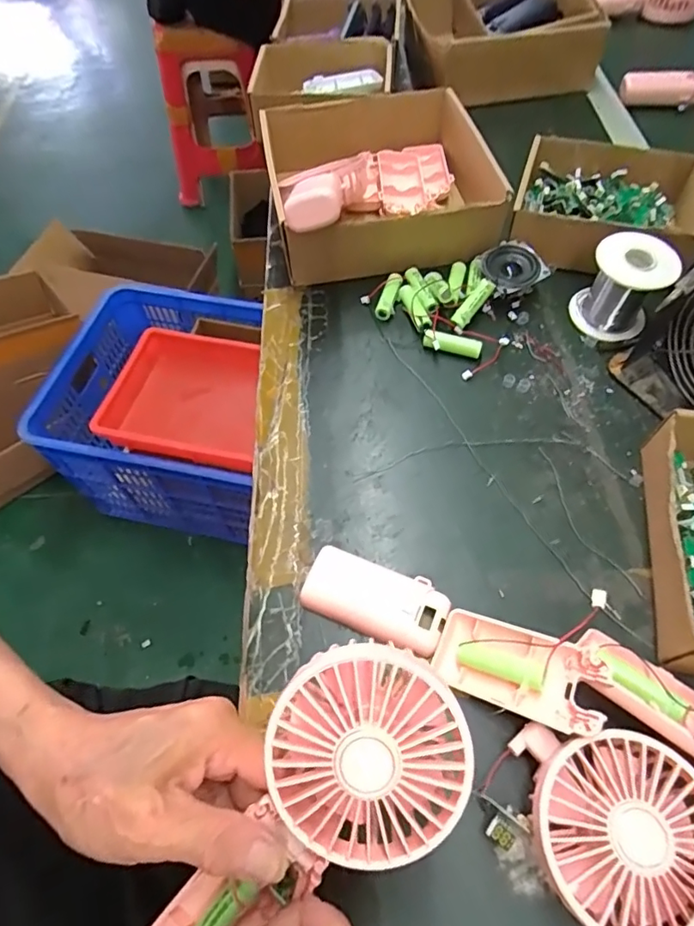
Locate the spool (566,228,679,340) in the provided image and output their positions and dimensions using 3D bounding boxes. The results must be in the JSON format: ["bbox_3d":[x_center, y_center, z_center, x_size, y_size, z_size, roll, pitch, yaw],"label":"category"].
[{"bbox_3d":[0.238,-0.157,0.444,0.062,0.067,0.060,-1,60,2],"label":"spool"}]

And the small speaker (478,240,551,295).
[{"bbox_3d":[0.154,-0.179,0.481,0.051,0.031,0.046,-17,61,-7],"label":"small speaker"}]

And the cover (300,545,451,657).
[{"bbox_3d":[0.018,0.088,0.334,0.092,0.021,0.049,19,63,13],"label":"cover"}]

